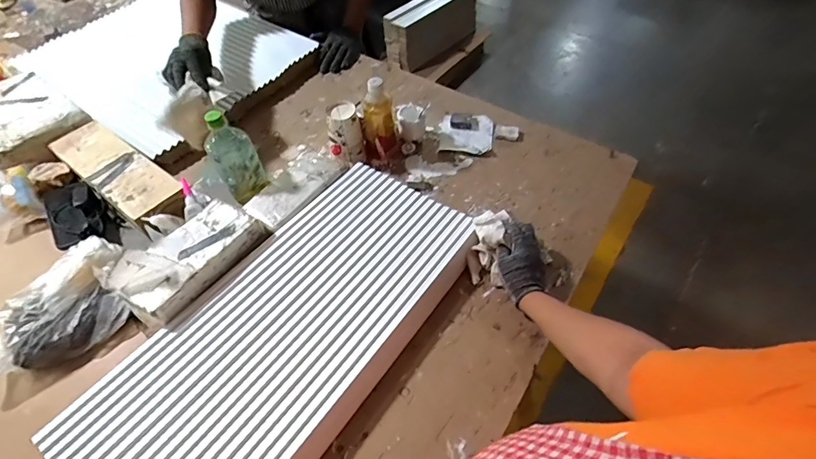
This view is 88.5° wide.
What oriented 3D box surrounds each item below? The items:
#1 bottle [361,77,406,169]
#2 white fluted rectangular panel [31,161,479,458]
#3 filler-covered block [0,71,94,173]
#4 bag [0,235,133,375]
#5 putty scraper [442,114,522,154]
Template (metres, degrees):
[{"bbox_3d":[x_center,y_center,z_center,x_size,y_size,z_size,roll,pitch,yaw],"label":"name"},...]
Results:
[{"bbox_3d":[-0.054,-0.233,0.886,0.084,0.180,0.095,-4,51,-3],"label":"bottle"},{"bbox_3d":[-0.172,0.146,0.666,0.300,0.047,0.640,30,57,22],"label":"white fluted rectangular panel"},{"bbox_3d":[-0.864,-0.242,0.942,0.298,0.068,0.200,32,59,22],"label":"filler-covered block"},{"bbox_3d":[-0.567,0.123,0.683,0.201,0.065,0.180,-25,55,-18],"label":"bag"},{"bbox_3d":[0.160,-0.219,0.951,0.170,0.022,0.119,10,52,8],"label":"putty scraper"}]

